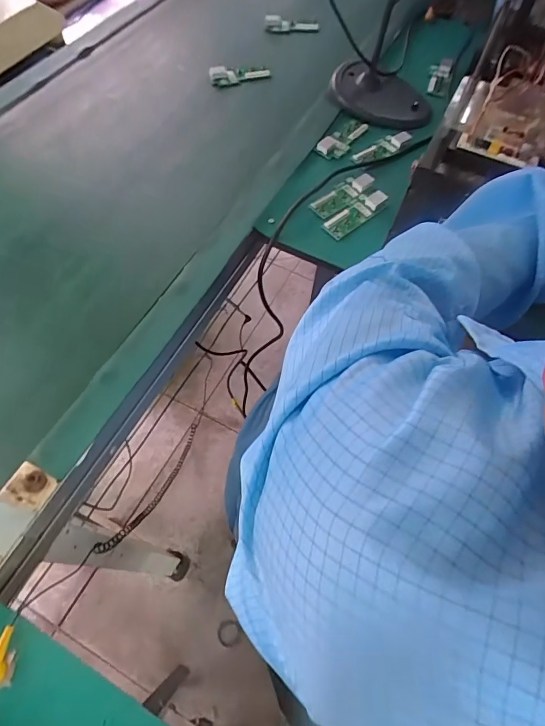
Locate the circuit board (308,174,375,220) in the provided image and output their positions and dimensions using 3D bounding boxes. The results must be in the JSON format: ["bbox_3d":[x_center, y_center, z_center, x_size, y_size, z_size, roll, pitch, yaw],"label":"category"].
[{"bbox_3d":[0.097,-0.227,0.565,0.100,0.007,0.030,-40,71,-20],"label":"circuit board"}]

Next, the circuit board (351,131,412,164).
[{"bbox_3d":[0.157,-0.315,0.614,0.103,0.013,0.031,-35,69,-19],"label":"circuit board"}]

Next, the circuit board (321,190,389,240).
[{"bbox_3d":[0.109,-0.197,0.550,0.102,0.009,0.034,-36,69,-19],"label":"circuit board"}]

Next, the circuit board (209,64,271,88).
[{"bbox_3d":[-0.053,-0.477,0.693,0.097,0.022,0.029,-11,63,-8],"label":"circuit board"}]

